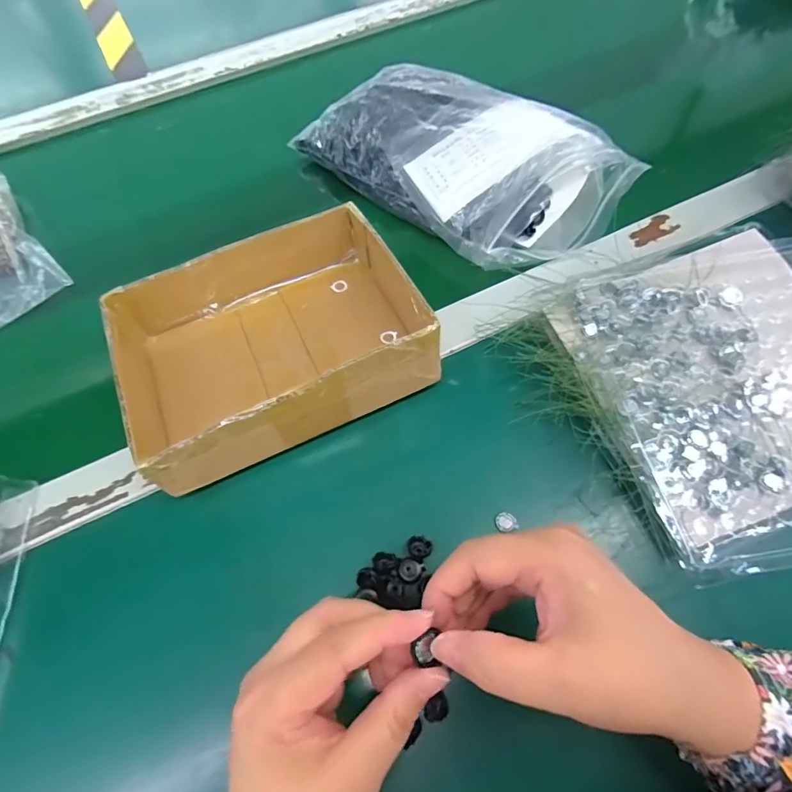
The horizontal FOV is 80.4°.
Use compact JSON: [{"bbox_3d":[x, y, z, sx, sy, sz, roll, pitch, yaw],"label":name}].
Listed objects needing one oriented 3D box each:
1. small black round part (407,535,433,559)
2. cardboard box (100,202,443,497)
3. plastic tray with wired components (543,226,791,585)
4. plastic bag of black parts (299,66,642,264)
[{"bbox_3d":[0.015,0.097,0.299,0.015,0.006,0.014,-2,62,3],"label":"small black round part"},{"bbox_3d":[-0.092,-0.045,0.342,0.202,0.059,0.162,-24,64,-9],"label":"cardboard box"},{"bbox_3d":[0.238,-0.010,0.318,0.212,0.031,0.226,-11,62,-2],"label":"plastic tray with wired components"},{"bbox_3d":[0.055,-0.223,0.424,0.283,0.054,0.152,36,70,20],"label":"plastic bag of black parts"}]

